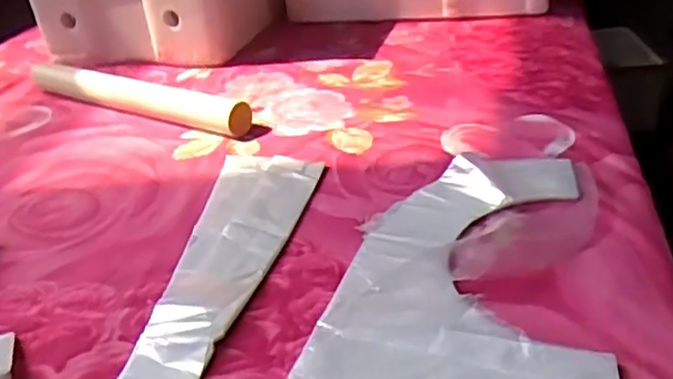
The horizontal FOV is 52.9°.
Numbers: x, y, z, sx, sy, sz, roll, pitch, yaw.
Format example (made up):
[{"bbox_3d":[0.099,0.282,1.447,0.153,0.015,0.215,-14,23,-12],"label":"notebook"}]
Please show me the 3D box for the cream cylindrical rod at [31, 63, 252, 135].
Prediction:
[{"bbox_3d":[-0.256,-0.114,0.820,0.354,0.044,0.045,13,35,29],"label":"cream cylindrical rod"}]

